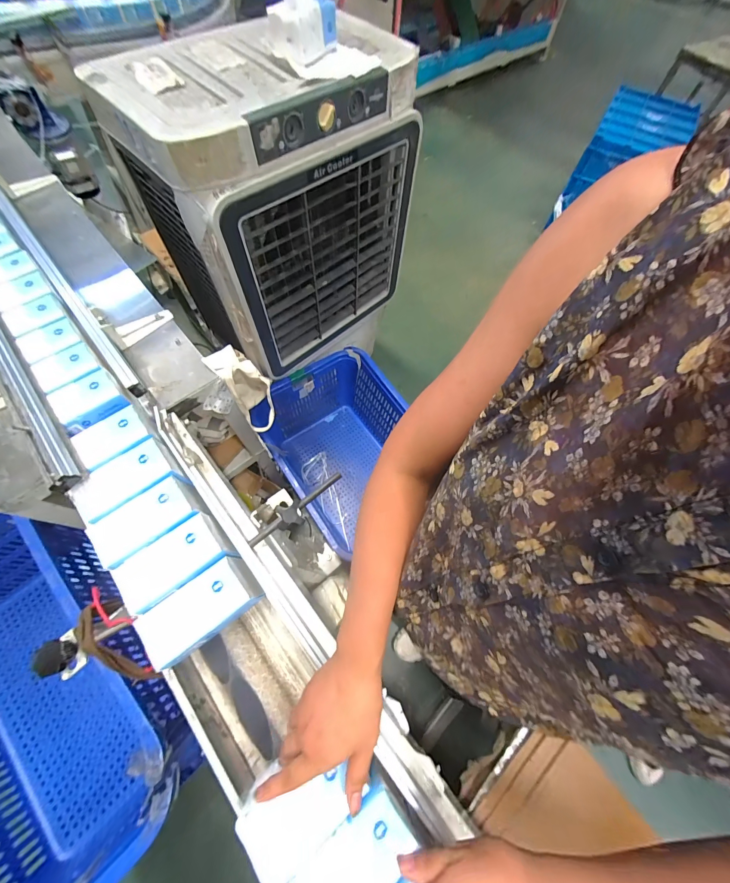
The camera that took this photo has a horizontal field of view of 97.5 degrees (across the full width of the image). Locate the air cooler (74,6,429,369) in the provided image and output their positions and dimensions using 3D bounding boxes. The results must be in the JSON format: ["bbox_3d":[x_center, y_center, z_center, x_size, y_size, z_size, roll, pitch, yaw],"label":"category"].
[{"bbox_3d":[-0.198,-0.669,1.017,0.348,0.759,0.733,42,71,17],"label":"air cooler"}]

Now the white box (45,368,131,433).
[{"bbox_3d":[-0.425,-0.063,0.492,0.089,0.023,0.073,-34,70,-16],"label":"white box"}]

